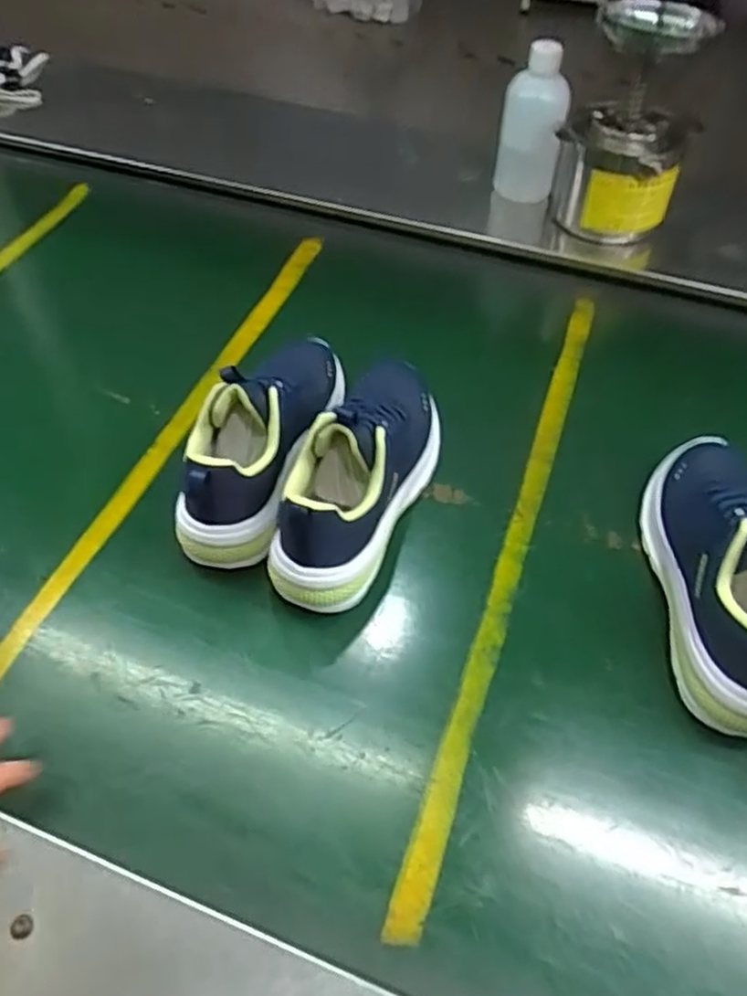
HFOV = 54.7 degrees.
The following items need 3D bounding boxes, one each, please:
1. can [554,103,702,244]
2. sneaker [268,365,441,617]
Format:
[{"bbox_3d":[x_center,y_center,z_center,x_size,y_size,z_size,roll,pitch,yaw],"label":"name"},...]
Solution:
[{"bbox_3d":[0.282,-0.377,0.841,0.134,0.107,0.106,15,51,10],"label":"can"},{"bbox_3d":[-0.006,-0.031,0.605,0.086,0.124,0.240,21,52,15],"label":"sneaker"}]

